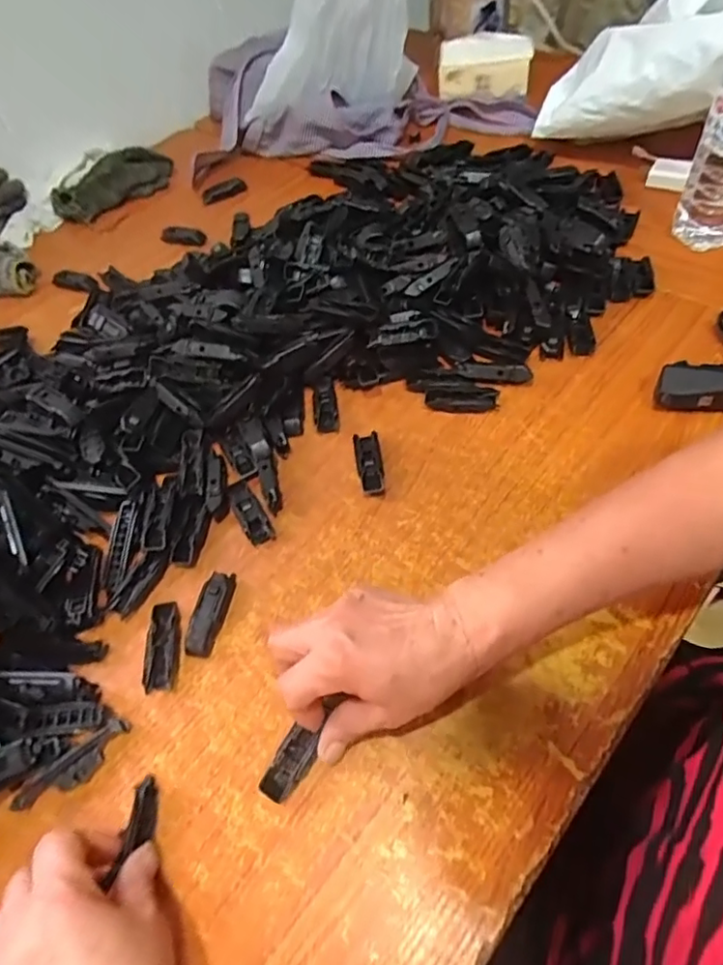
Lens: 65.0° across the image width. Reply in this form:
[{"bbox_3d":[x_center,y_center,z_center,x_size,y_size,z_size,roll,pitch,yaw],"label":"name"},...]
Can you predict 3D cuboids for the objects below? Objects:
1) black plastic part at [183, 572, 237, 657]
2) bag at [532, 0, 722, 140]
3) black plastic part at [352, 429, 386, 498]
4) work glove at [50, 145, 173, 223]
[{"bbox_3d":[-0.116,0.100,0.438,0.023,0.014,0.065,5,55,12],"label":"black plastic part"},{"bbox_3d":[0.361,-0.449,0.587,0.130,0.120,0.421,-43,37,-21],"label":"bag"},{"bbox_3d":[0.007,-0.017,0.504,0.023,0.012,0.064,-9,53,1],"label":"black plastic part"},{"bbox_3d":[-0.359,-0.435,0.819,0.180,0.046,0.071,-27,55,-12],"label":"work glove"}]

